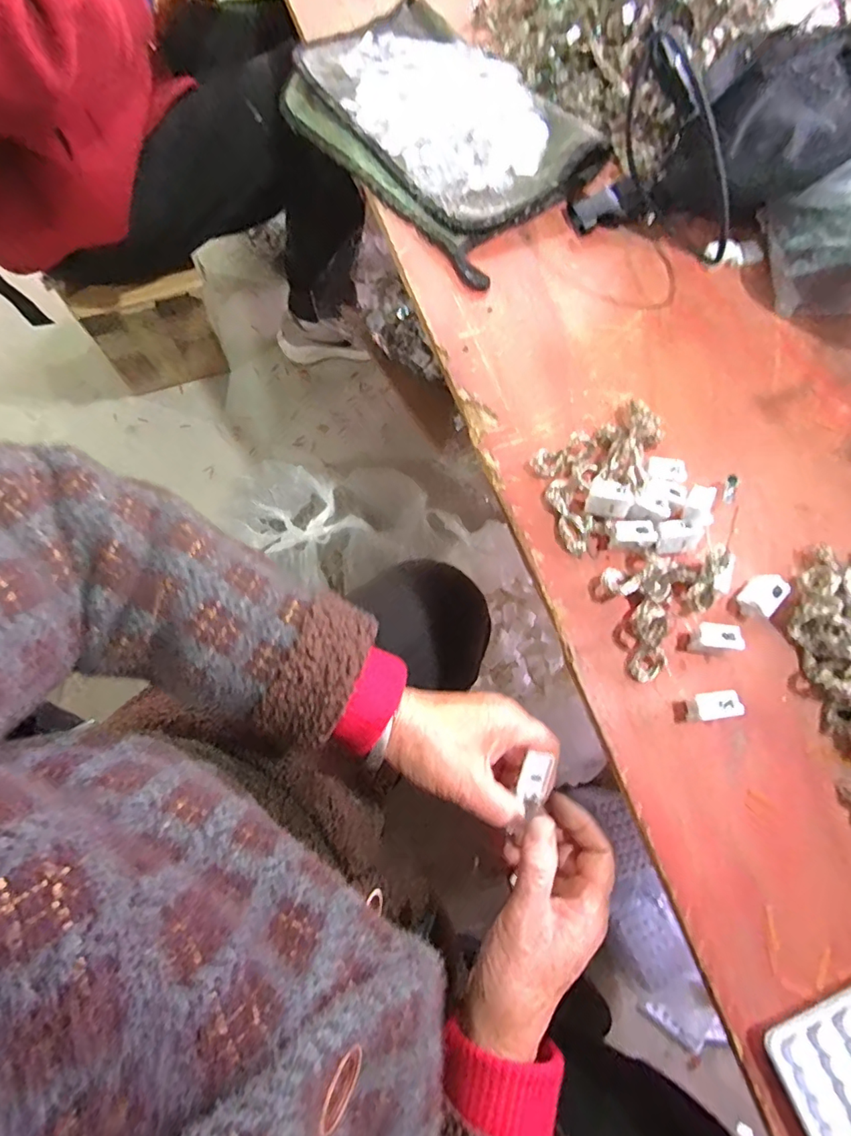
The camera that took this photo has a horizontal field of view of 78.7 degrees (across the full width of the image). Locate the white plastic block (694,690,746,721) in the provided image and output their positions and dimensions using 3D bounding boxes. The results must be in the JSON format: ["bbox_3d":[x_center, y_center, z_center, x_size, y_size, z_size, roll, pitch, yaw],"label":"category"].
[{"bbox_3d":[0.175,0.083,0.315,0.025,0.019,0.016,-6,72,-4],"label":"white plastic block"}]

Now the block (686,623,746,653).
[{"bbox_3d":[0.183,0.045,0.329,0.027,0.019,0.016,5,71,0],"label":"block"}]

